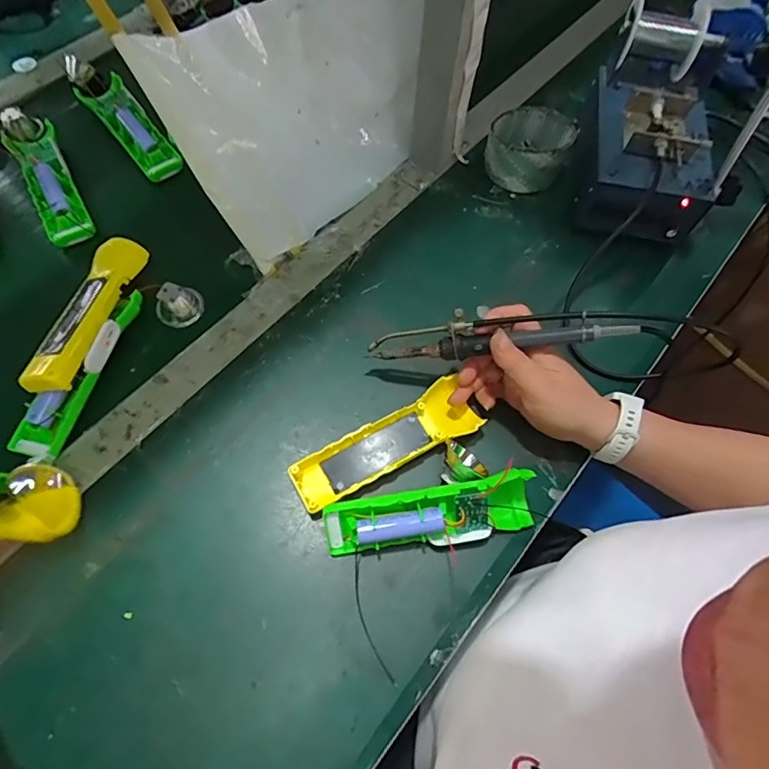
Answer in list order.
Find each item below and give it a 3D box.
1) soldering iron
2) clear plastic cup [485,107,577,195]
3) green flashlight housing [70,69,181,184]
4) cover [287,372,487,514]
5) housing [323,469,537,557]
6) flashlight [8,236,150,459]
[{"bbox_3d":[0.084,-0.040,0.404,0.204,0.026,0.026,-4,64,18],"label":"soldering iron"},{"bbox_3d":[0.155,-0.258,0.557,0.083,0.053,0.083,1,66,-3],"label":"clear plastic cup"},{"bbox_3d":[-0.280,-0.283,0.567,0.044,0.028,0.158,-36,72,-17],"label":"green flashlight housing"},{"bbox_3d":[0.001,0.049,0.427,0.160,0.022,0.047,-26,70,-11],"label":"cover"},{"bbox_3d":[0.038,0.104,0.397,0.162,0.041,0.042,-9,67,-7],"label":"housing"},{"bbox_3d":[-0.262,-0.042,0.445,0.056,0.046,0.208,12,66,2],"label":"flashlight"}]

